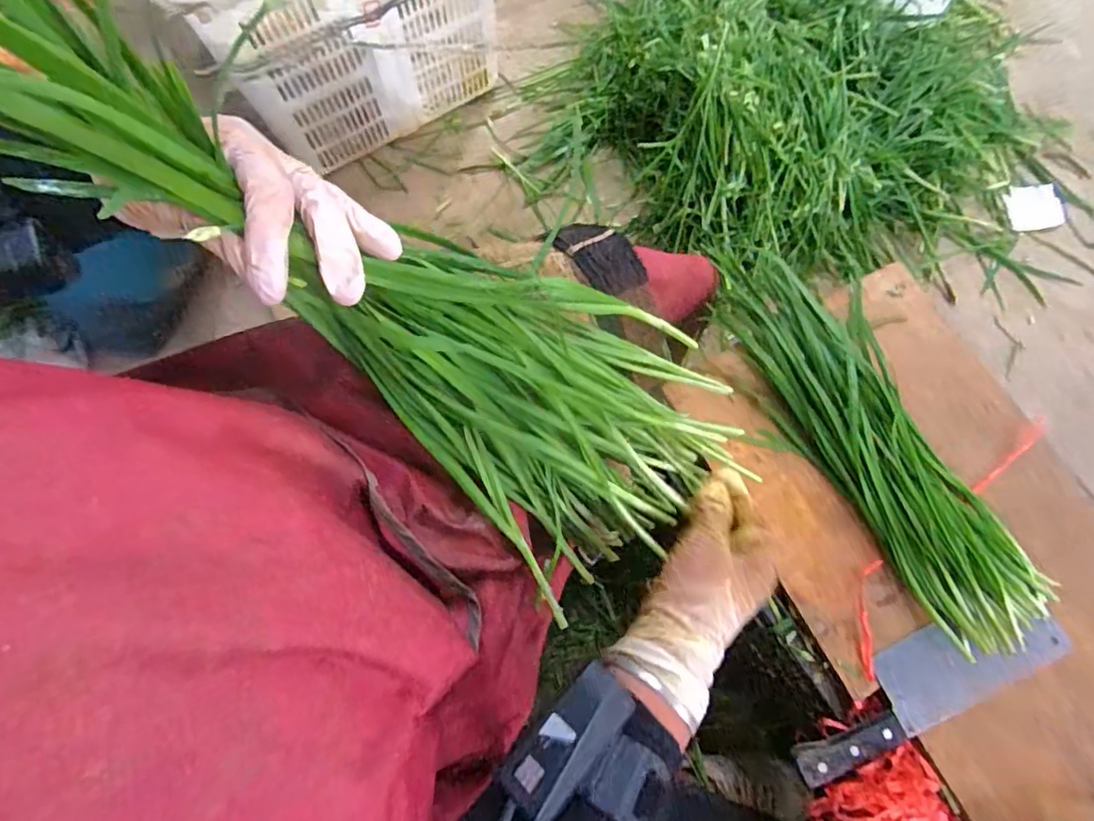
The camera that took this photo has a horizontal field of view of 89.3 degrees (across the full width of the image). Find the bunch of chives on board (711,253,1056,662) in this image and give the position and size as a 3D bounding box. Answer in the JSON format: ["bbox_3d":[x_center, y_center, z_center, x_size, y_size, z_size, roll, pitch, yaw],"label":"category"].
[{"bbox_3d":[0.312,0.022,0.546,0.138,0.045,0.425,-24,76,-5],"label":"bunch of chives on board"}]

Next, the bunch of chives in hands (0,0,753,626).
[{"bbox_3d":[-0.064,-0.047,0.313,0.419,0.083,0.192,33,75,-30],"label":"bunch of chives in hands"}]

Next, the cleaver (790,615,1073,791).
[{"bbox_3d":[0.339,0.245,0.494,0.270,0.030,0.069,-22,76,-5],"label":"cleaver"}]

